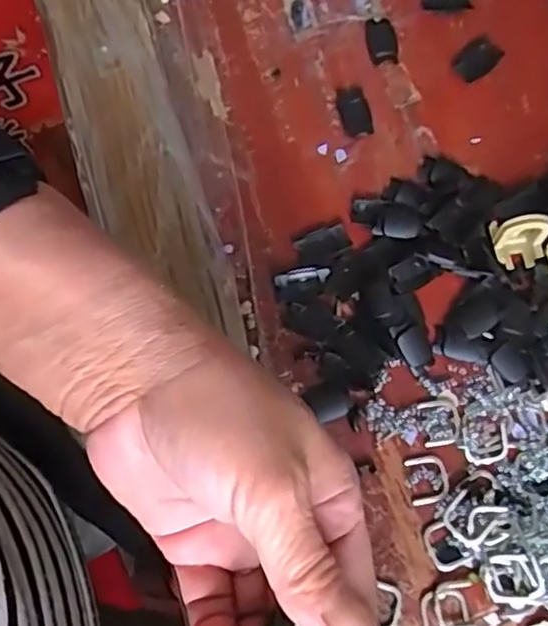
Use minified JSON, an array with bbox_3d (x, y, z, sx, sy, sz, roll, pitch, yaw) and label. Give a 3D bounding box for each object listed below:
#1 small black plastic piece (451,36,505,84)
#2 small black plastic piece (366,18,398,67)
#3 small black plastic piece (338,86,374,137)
[{"bbox_3d":[0.097,-0.122,0.314,0.024,0.004,0.017,-41,80,-10],"label":"small black plastic piece"},{"bbox_3d":[0.052,-0.130,0.315,0.014,0.004,0.024,-6,76,-2],"label":"small black plastic piece"},{"bbox_3d":[0.038,-0.093,0.305,0.012,0.004,0.025,-16,77,-5],"label":"small black plastic piece"}]

